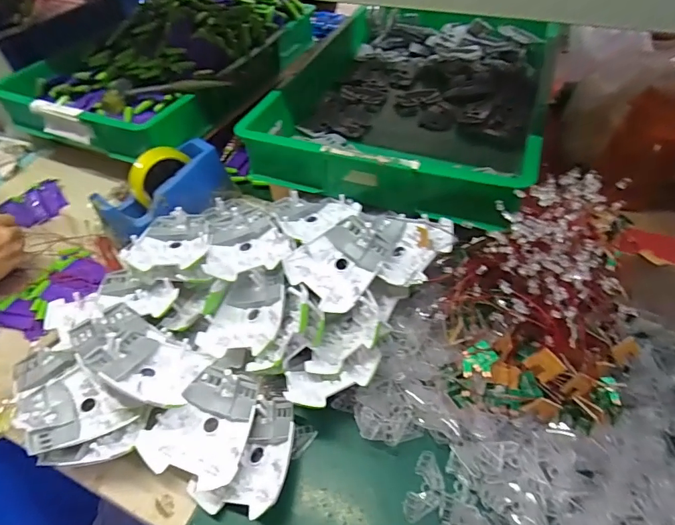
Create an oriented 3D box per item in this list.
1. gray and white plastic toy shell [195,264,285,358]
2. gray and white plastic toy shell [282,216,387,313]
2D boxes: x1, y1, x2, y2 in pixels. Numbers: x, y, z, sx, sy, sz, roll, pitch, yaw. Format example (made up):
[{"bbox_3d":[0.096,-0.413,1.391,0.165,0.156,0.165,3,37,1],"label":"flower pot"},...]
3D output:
[{"bbox_3d":[-0.105,0.055,0.483,0.093,0.037,0.106,5,49,8],"label":"gray and white plastic toy shell"},{"bbox_3d":[0.004,0.001,0.482,0.107,0.039,0.096,-36,56,-26],"label":"gray and white plastic toy shell"}]

